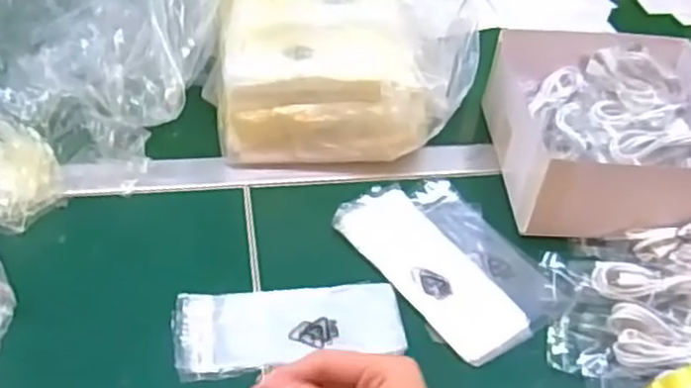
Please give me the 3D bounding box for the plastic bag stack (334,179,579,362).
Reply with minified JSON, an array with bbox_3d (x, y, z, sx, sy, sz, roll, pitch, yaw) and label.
[{"bbox_3d":[0.093,0.055,0.631,0.130,0.014,0.187,-24,52,-28],"label":"plastic bag stack"}]

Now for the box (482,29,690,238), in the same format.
[{"bbox_3d":[0.258,-0.073,0.710,0.210,0.081,0.241,1,44,-6],"label":"box"}]

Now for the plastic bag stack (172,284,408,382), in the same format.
[{"bbox_3d":[-0.043,0.103,0.566,0.172,0.011,0.070,-4,45,-11],"label":"plastic bag stack"}]

